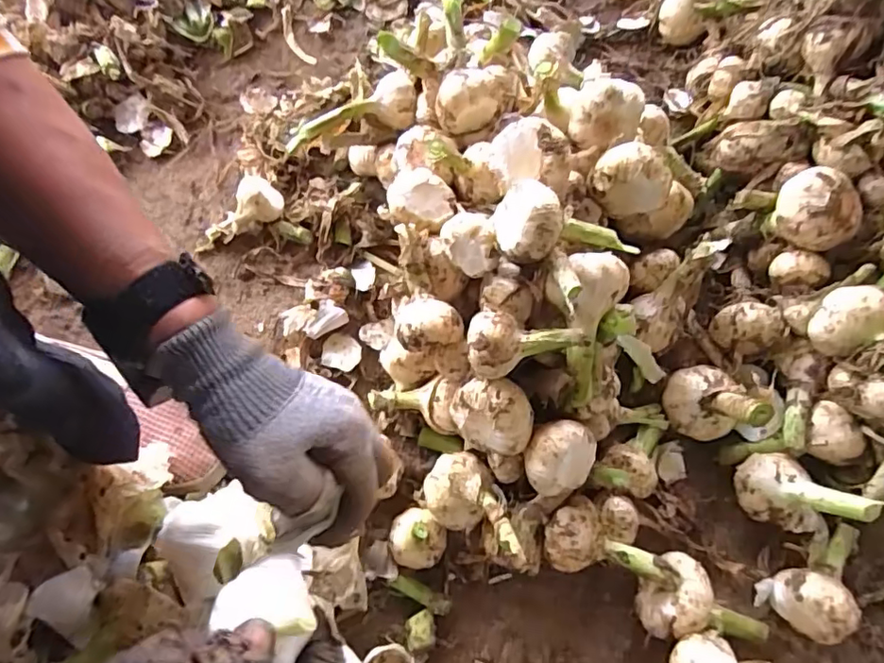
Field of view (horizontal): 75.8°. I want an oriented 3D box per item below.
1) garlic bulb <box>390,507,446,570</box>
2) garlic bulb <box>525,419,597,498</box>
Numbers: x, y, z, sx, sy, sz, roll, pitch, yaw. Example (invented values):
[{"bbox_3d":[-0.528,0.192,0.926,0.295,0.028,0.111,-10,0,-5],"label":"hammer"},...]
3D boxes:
[{"bbox_3d":[-0.019,0.159,0.433,0.040,0.056,0.043,1,72,-4],"label":"garlic bulb"},{"bbox_3d":[0.083,0.088,0.397,0.051,0.035,0.046,-21,74,-11],"label":"garlic bulb"}]

